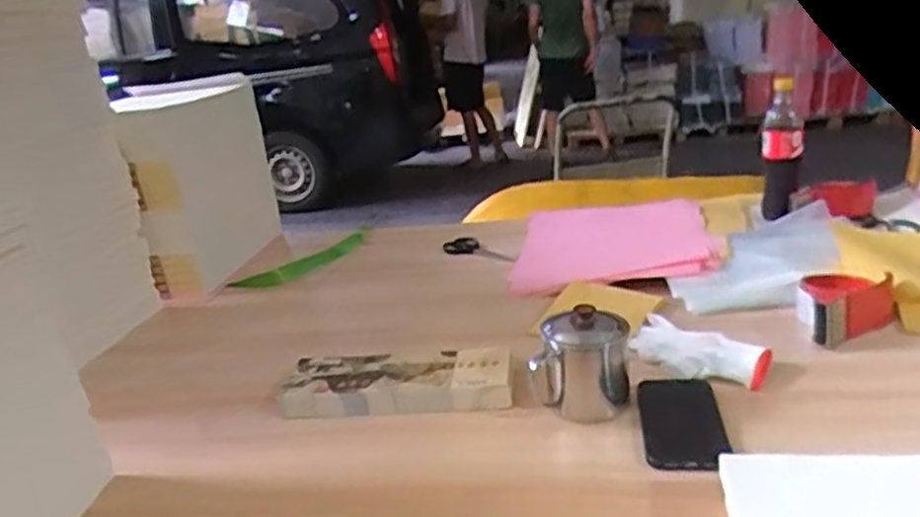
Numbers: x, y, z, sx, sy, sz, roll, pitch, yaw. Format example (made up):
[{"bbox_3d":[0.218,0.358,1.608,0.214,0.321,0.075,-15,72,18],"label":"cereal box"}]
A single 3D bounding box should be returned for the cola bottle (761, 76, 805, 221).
[{"bbox_3d":[0.537,-0.182,1.186,0.063,0.209,0.071,3,21,26],"label":"cola bottle"}]

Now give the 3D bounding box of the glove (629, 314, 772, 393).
[{"bbox_3d":[0.266,0.109,0.831,0.090,0.028,0.178,-17,22,-29],"label":"glove"}]

